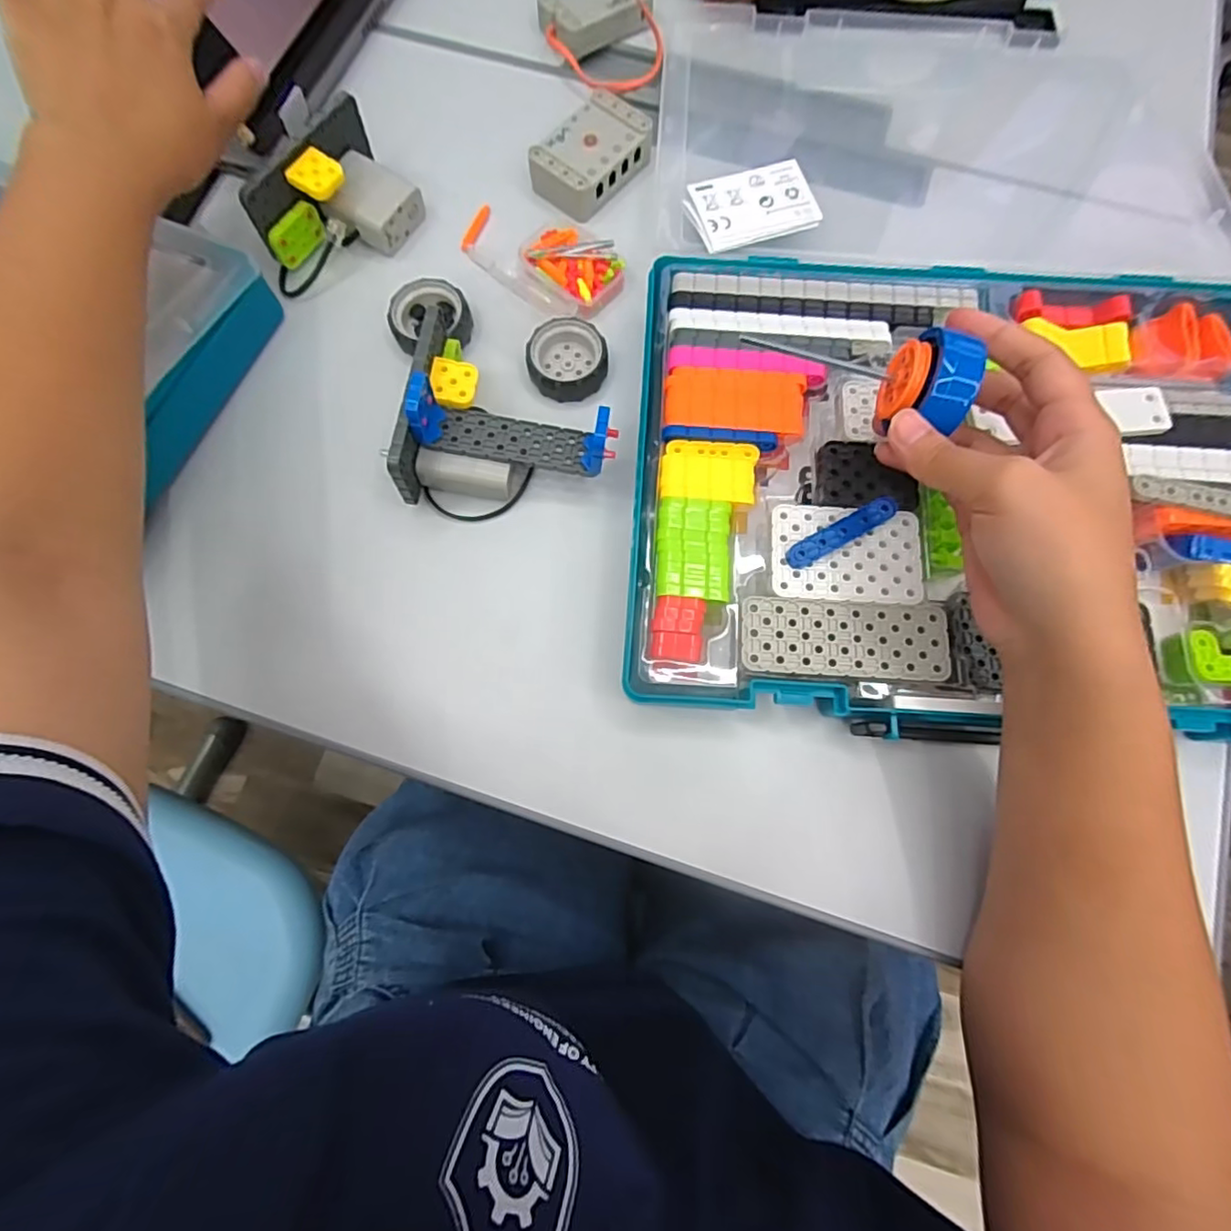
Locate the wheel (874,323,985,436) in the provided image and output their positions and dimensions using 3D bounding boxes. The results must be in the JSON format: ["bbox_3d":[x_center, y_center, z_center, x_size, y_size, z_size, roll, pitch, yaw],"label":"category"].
[{"bbox_3d":[0.139,-0.102,0.264,0.031,0.035,0.035,15,75,4],"label":"wheel"}]

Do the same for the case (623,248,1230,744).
[{"bbox_3d":[0.188,-0.071,0.332,0.350,0.056,0.267,5,74,1],"label":"case"}]

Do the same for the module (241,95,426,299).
[{"bbox_3d":[-0.178,-0.258,0.378,0.060,0.056,0.108,36,77,9],"label":"module"}]

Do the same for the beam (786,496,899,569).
[{"bbox_3d":[0.115,-0.043,0.303,0.062,0.007,0.012,-29,76,-8],"label":"beam"}]

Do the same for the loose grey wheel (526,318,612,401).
[{"bbox_3d":[-0.029,-0.153,0.363,0.046,0.022,0.047,0,74,0],"label":"loose grey wheel"}]

